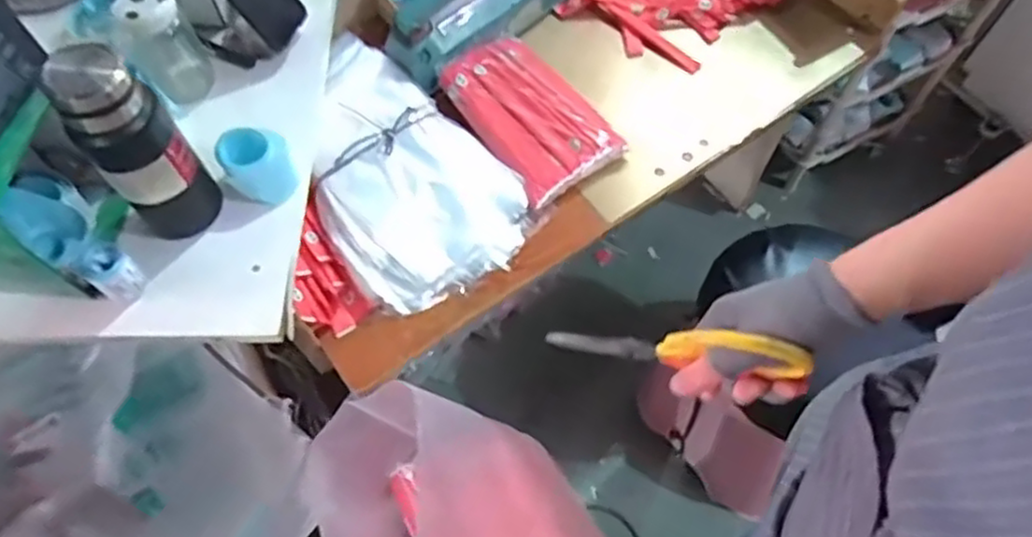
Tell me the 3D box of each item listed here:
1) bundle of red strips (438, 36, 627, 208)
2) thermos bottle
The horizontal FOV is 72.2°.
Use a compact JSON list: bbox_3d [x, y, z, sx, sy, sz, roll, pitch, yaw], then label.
[{"bbox_3d":[0.020,-0.214,0.959,0.154,0.038,0.240,-33,67,-16],"label":"bundle of red strips"},{"bbox_3d":[-0.361,-0.115,0.676,0.084,0.208,0.073,-39,69,-18],"label":"thermos bottle"}]

